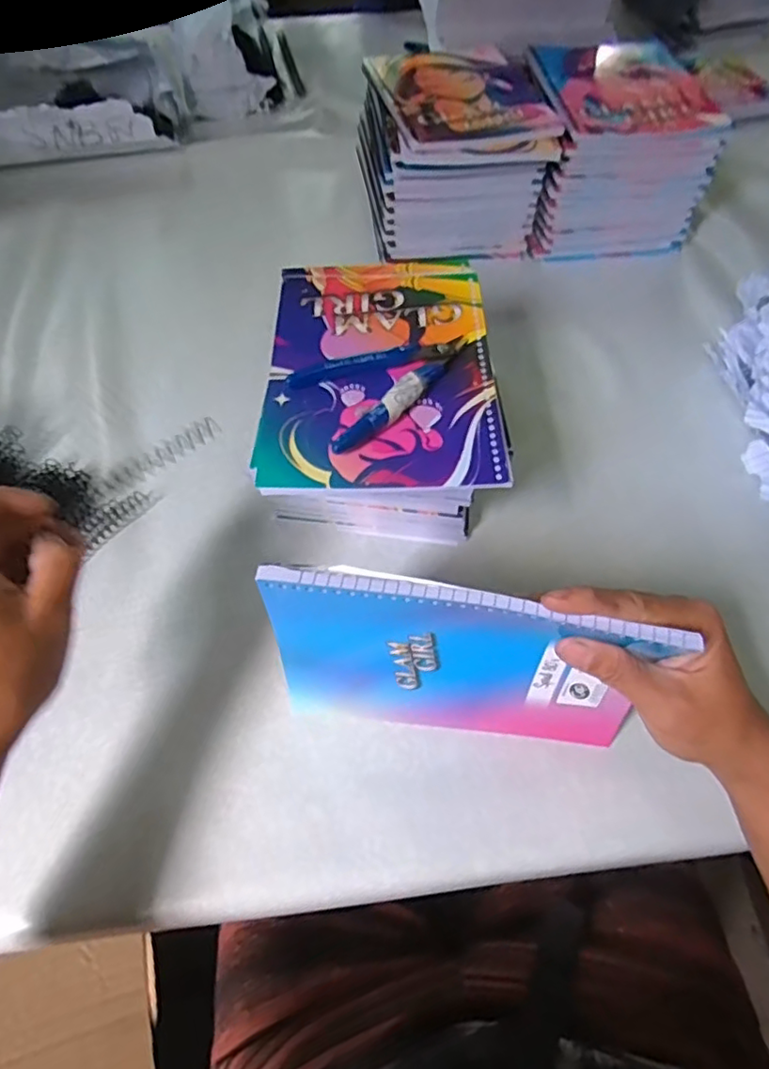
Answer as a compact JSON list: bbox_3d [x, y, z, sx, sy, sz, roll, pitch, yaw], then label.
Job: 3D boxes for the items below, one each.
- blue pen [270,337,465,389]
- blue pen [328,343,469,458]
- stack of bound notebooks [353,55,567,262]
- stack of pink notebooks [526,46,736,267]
[{"bbox_3d":[-0.009,-0.114,0.397,0.126,0.008,0.016,-13,58,-7],"label":"blue pen"},{"bbox_3d":[0.014,-0.087,0.378,0.016,0.012,0.118,36,65,21],"label":"blue pen"},{"bbox_3d":[0.074,-0.405,0.653,0.175,0.121,0.204,-7,57,-3],"label":"stack of bound notebooks"},{"bbox_3d":[0.237,-0.395,0.640,0.161,0.125,0.178,2,57,2],"label":"stack of pink notebooks"}]

